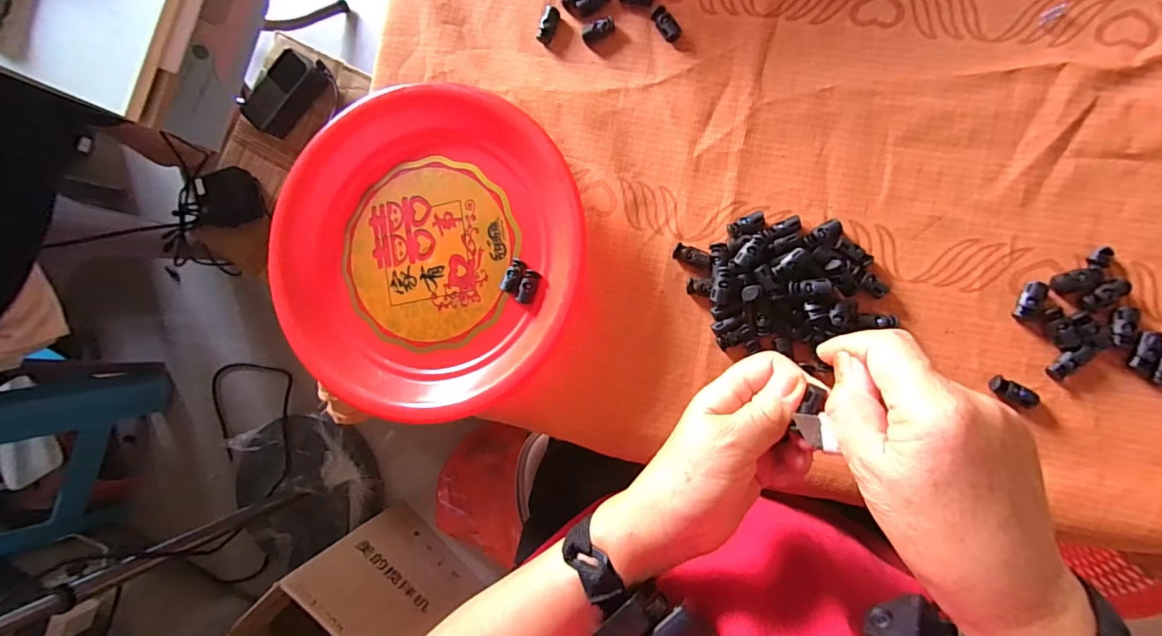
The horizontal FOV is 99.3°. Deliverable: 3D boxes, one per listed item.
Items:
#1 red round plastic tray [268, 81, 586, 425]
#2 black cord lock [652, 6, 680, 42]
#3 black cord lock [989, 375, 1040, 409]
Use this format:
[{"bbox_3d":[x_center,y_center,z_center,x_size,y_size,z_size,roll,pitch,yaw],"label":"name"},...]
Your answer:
[{"bbox_3d":[-0.124,-0.054,0.397,0.245,0.031,0.256,0,88,9],"label":"red round plastic tray"},{"bbox_3d":[0.067,-0.235,0.392,0.015,0.007,0.031,-36,84,6],"label":"black cord lock"},{"bbox_3d":[0.300,0.052,0.342,0.030,0.009,0.015,23,92,9],"label":"black cord lock"}]

